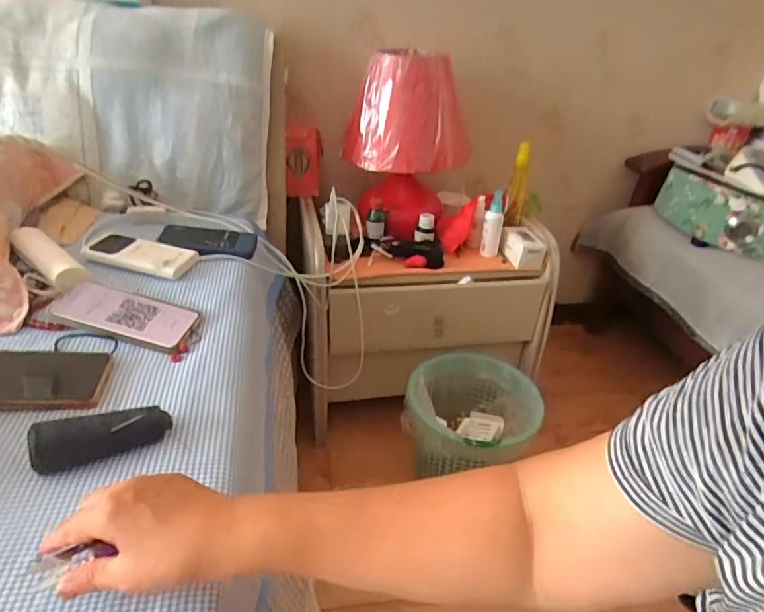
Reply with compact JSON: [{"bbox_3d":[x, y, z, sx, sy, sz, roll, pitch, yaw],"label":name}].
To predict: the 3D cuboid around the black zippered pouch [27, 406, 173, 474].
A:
[{"bbox_3d":[-0.246,0.112,0.446,0.107,0.035,0.027,-12,36,-25],"label":"black zippered pouch"}]

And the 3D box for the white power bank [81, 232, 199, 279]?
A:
[{"bbox_3d":[-0.352,-0.077,0.726,0.153,0.021,0.062,10,32,7],"label":"white power bank"}]

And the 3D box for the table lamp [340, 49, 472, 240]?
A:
[{"bbox_3d":[0.039,-0.332,1.051,0.218,0.343,0.212,-14,37,-28],"label":"table lamp"}]

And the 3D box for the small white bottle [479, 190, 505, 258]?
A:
[{"bbox_3d":[0.228,-0.162,1.036,0.040,0.132,0.034,14,33,13],"label":"small white bottle"}]

